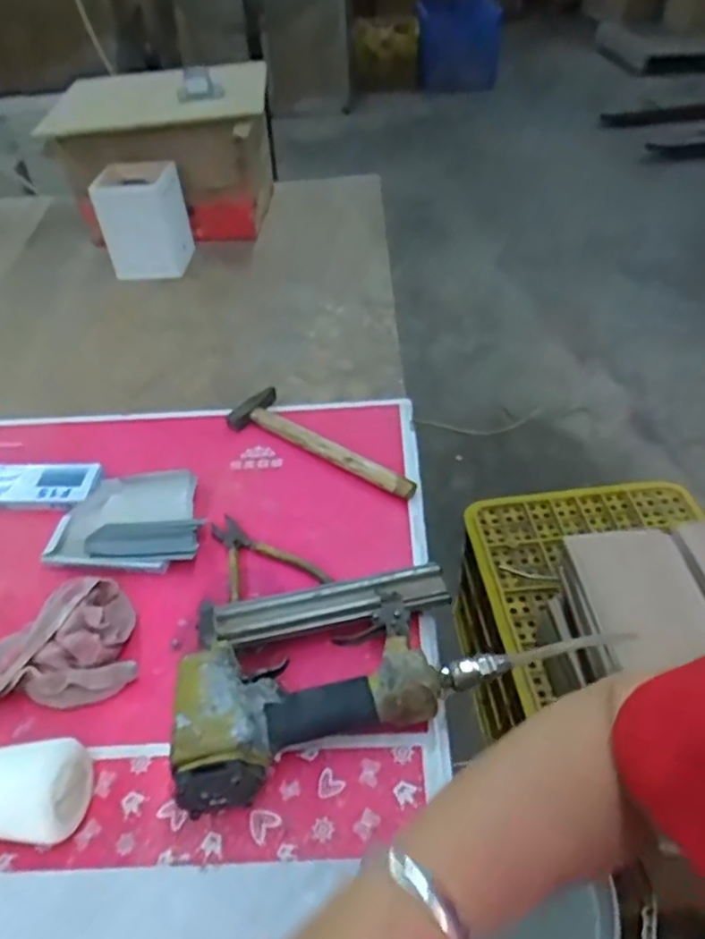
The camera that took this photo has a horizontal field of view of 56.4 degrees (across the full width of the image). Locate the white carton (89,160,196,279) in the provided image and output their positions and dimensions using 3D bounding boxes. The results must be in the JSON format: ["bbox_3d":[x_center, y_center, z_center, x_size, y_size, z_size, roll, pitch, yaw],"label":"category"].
[{"bbox_3d":[-0.331,-0.403,1.056,0.122,0.145,0.126,-5,43,-1],"label":"white carton"}]

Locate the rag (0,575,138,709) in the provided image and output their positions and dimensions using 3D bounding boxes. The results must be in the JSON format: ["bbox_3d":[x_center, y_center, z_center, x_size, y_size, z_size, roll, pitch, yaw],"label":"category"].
[{"bbox_3d":[-0.258,0.156,0.558,0.138,0.032,0.105,-22,46,-18],"label":"rag"}]

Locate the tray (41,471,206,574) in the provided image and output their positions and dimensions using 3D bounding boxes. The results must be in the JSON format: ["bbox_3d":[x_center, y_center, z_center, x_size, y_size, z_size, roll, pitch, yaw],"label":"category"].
[{"bbox_3d":[-0.223,0.051,0.670,0.148,0.025,0.115,2,43,7],"label":"tray"}]

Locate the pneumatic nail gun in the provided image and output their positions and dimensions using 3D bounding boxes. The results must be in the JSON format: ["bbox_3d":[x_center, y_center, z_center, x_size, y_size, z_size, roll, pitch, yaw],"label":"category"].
[{"bbox_3d":[-0.010,0.154,0.512,0.247,0.062,0.169,-12,44,-9],"label":"pneumatic nail gun"}]

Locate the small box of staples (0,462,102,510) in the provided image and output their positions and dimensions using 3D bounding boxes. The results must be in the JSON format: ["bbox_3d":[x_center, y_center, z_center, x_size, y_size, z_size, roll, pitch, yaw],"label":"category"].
[{"bbox_3d":[-0.340,0.015,0.713,0.124,0.016,0.056,1,43,6],"label":"small box of staples"}]

